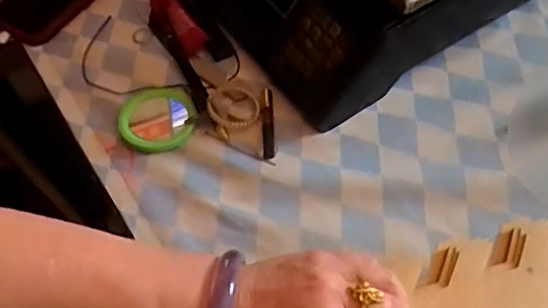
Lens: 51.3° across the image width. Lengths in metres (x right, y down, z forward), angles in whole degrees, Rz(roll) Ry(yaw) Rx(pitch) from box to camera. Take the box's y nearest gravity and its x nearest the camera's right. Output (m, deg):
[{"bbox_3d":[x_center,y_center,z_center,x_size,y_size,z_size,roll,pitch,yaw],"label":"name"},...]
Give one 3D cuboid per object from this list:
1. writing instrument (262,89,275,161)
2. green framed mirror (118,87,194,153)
[{"bbox_3d":[-0.005,-0.027,0.489,0.009,0.005,0.072,-4,56,2],"label":"writing instrument"},{"bbox_3d":[-0.102,-0.034,0.499,0.063,0.011,0.070,-4,56,2],"label":"green framed mirror"}]

